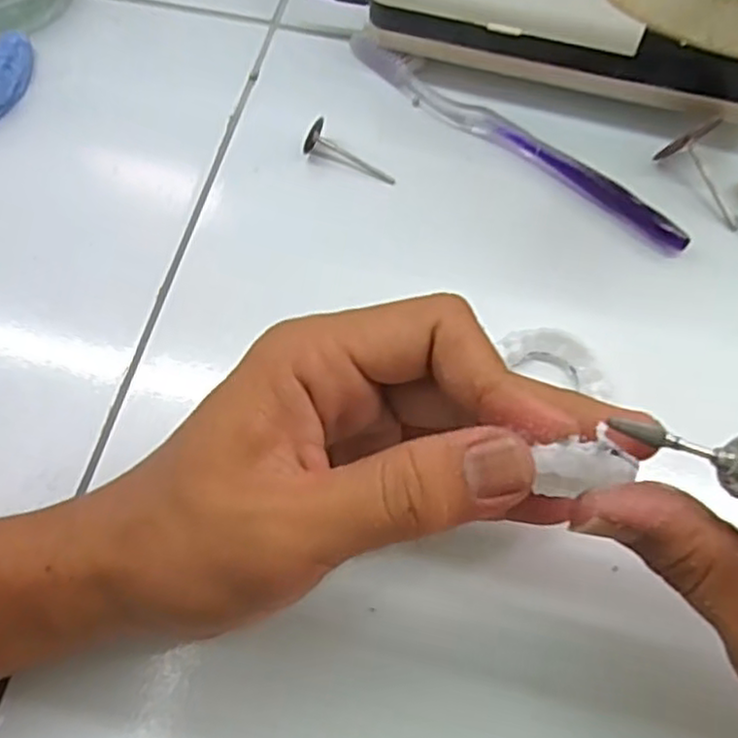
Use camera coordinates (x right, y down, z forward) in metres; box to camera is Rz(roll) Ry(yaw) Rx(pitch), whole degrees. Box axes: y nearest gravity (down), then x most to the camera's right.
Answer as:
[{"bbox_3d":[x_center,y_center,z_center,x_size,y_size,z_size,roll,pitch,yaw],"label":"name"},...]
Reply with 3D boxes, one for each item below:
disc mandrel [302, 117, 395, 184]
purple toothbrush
[{"bbox_3d":[-0.010,-0.097,0.317,0.043,0.014,0.015,35,72,15],"label":"disc mandrel"},{"bbox_3d":[0.064,-0.107,0.322,0.184,0.012,0.015,38,72,16],"label":"purple toothbrush"}]

